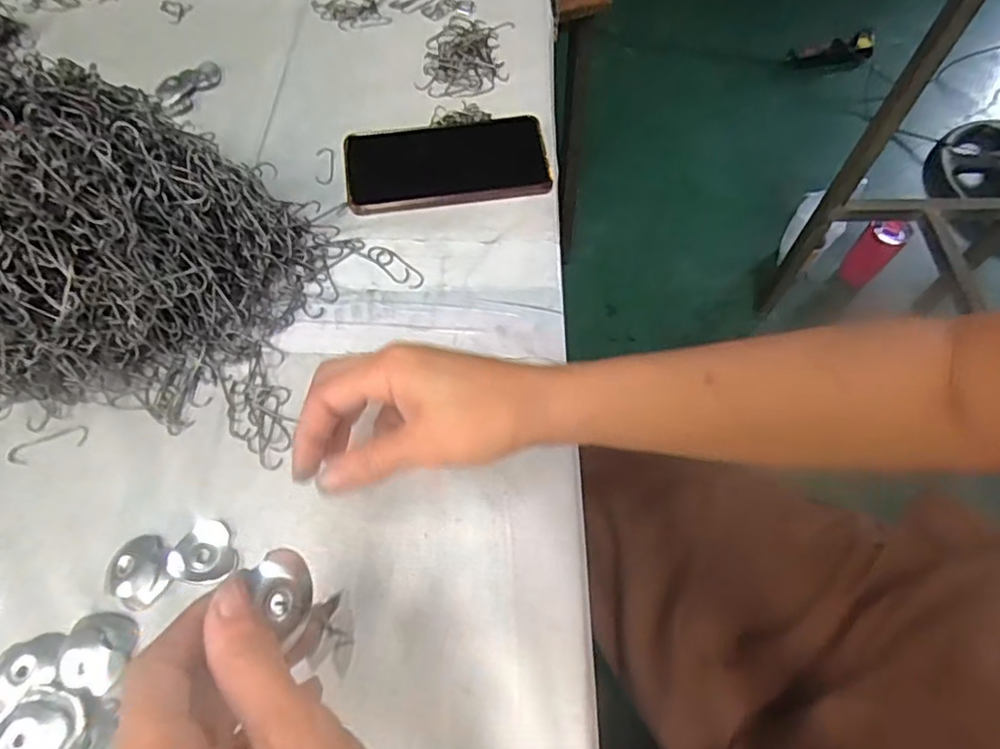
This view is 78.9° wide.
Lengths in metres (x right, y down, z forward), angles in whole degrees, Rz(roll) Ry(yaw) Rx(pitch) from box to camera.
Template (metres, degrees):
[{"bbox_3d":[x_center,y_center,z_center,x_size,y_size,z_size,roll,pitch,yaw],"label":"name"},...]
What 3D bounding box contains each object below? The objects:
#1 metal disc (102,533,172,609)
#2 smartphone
[{"bbox_3d":[-0.208,0.113,0.351,0.037,0.009,0.037,0,60,-1],"label":"metal disc"},{"bbox_3d":[-0.044,-0.181,0.515,0.169,0.018,0.087,-7,61,-5],"label":"smartphone"}]

